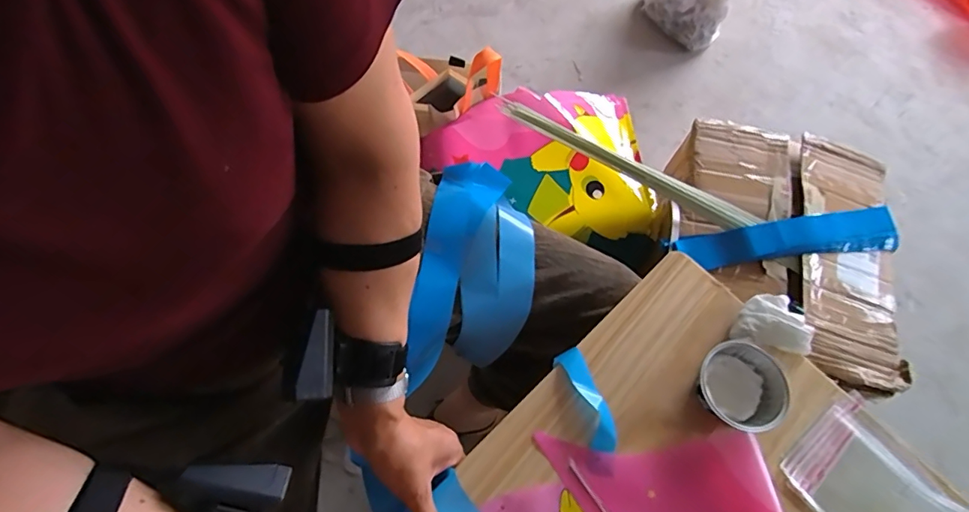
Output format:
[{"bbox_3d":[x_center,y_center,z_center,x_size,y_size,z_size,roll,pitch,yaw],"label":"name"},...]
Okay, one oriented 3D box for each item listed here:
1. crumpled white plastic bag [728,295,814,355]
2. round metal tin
[{"bbox_3d":[0.294,0.064,0.518,0.080,0.032,0.063,9,66,3],"label":"crumpled white plastic bag"},{"bbox_3d":[0.249,0.126,0.488,0.078,0.034,0.079,1,66,-2],"label":"round metal tin"}]

